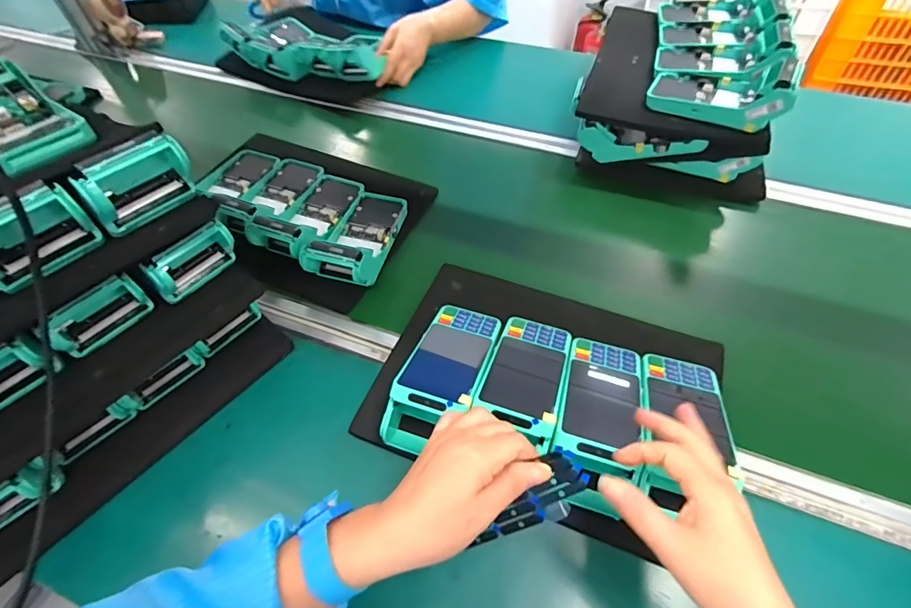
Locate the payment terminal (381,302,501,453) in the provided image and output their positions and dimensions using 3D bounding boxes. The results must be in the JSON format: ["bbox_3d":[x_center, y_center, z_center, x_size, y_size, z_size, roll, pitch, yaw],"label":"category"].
[{"bbox_3d":[-0.009,0.068,0.465,0.077,0.064,0.169,14,57,14],"label":"payment terminal"}]

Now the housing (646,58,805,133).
[{"bbox_3d":[0.350,-0.290,0.597,0.163,0.066,0.085,22,59,19],"label":"housing"}]

